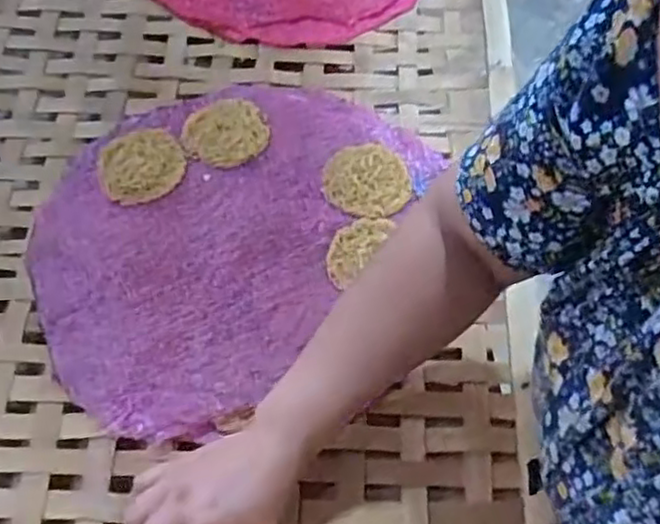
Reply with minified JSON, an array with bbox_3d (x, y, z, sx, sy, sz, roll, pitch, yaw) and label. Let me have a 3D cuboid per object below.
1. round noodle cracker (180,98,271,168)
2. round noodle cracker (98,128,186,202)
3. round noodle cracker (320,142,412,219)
[{"bbox_3d":[-0.098,-0.123,0.645,0.078,0.010,0.078,-2,60,3],"label":"round noodle cracker"},{"bbox_3d":[-0.172,-0.090,0.628,0.075,0.012,0.078,-2,60,3],"label":"round noodle cracker"},{"bbox_3d":[0.033,-0.073,0.622,0.078,0.015,0.072,-2,60,3],"label":"round noodle cracker"}]

